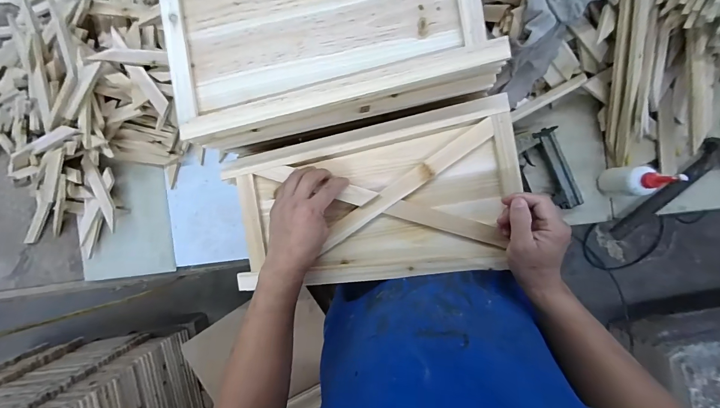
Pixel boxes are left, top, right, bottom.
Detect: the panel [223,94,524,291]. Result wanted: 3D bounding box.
[{"bbox_3d":[0.018,0.002,0.496,0.433,0.027,0.234,-12,91,6],"label":"panel"}]

